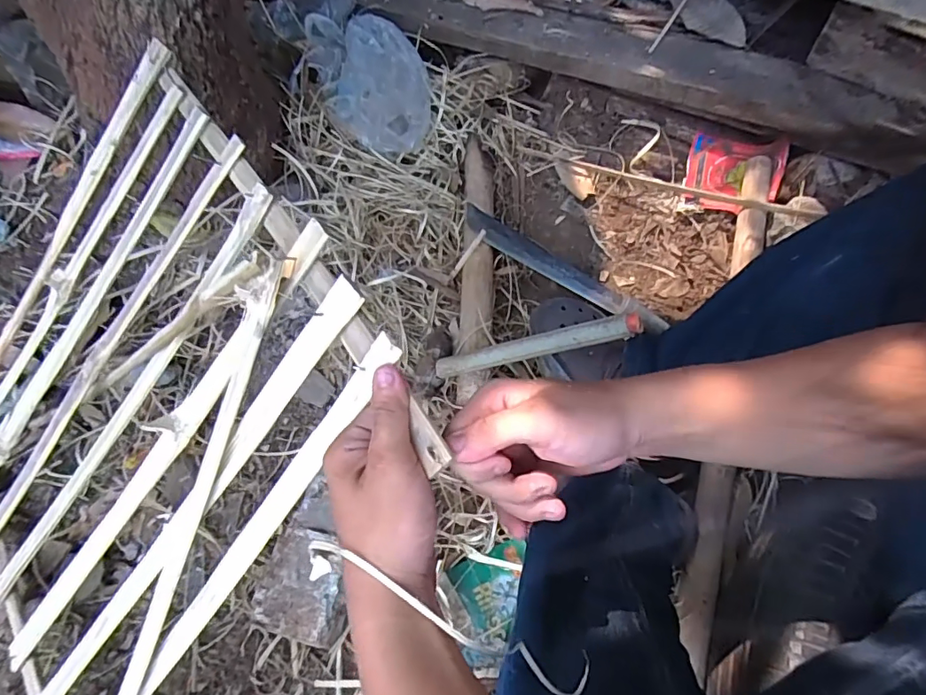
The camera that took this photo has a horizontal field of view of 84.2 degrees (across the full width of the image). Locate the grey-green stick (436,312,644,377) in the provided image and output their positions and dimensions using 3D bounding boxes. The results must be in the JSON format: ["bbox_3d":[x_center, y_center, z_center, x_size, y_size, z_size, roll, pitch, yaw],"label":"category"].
[{"bbox_3d":[0.071,0.001,0.578,0.255,0.016,0.021,-14,54,35],"label":"grey-green stick"}]

